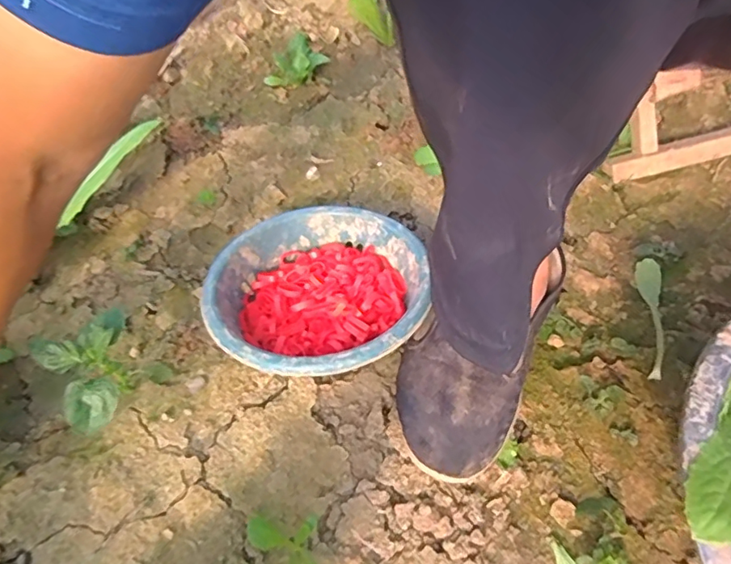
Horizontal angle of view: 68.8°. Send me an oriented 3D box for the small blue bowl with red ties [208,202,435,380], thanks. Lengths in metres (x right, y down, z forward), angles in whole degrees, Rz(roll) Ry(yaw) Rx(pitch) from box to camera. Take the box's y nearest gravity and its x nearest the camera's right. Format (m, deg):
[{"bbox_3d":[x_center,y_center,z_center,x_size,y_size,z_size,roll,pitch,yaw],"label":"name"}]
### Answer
[{"bbox_3d":[-0.040,0.013,0.490,0.192,0.069,0.193,-2,51,3],"label":"small blue bowl with red ties"}]

